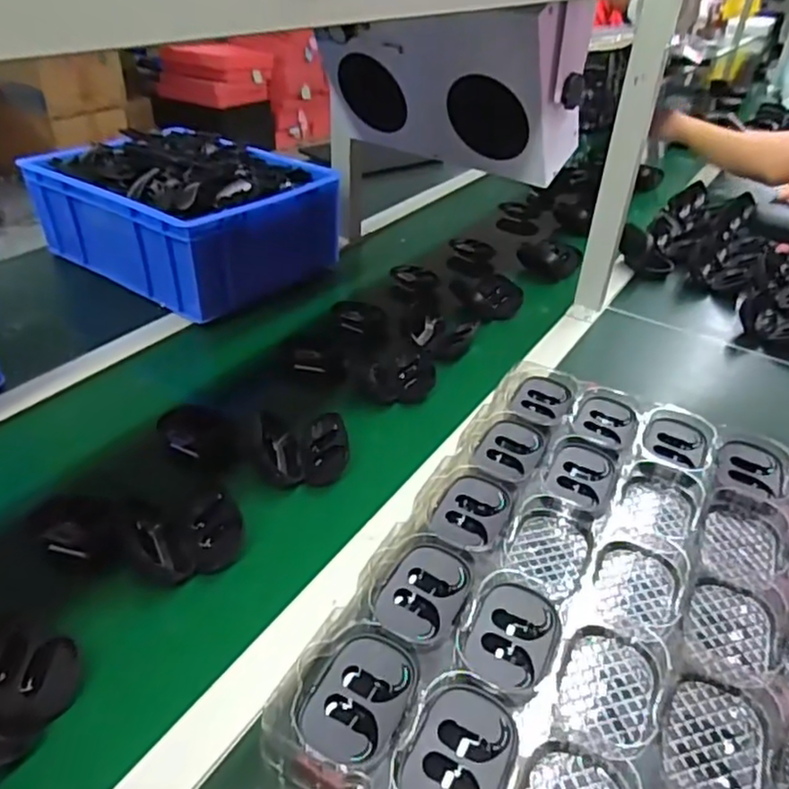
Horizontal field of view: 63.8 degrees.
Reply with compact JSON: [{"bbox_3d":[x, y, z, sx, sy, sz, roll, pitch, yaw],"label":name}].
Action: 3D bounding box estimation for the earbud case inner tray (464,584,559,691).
[{"bbox_3d":[0.087,0.181,0.469,0.058,0.016,0.081,19,39,21],"label":"earbud case inner tray"}]

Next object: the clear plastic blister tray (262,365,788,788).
[{"bbox_3d":[0.200,0.154,0.515,0.394,0.038,0.501,18,38,20],"label":"clear plastic blister tray"}]

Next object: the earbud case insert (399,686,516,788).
[{"bbox_3d":[0.041,0.233,0.402,0.060,0.028,0.085,15,37,16],"label":"earbud case insert"}]

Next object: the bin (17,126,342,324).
[{"bbox_3d":[-0.311,-0.285,0.987,0.367,0.152,0.302,25,41,27],"label":"bin"}]

